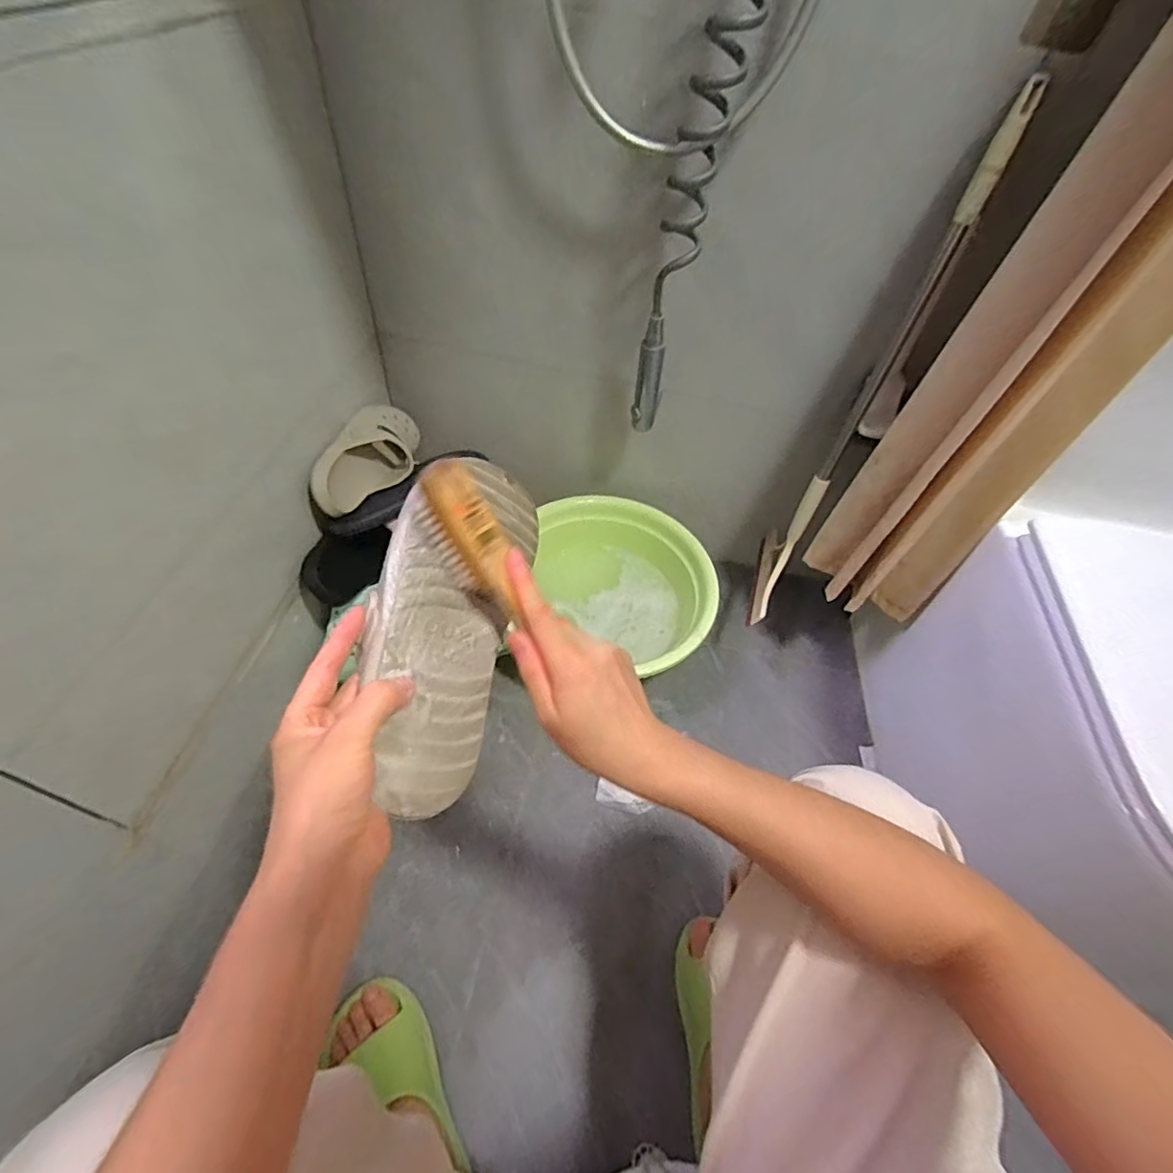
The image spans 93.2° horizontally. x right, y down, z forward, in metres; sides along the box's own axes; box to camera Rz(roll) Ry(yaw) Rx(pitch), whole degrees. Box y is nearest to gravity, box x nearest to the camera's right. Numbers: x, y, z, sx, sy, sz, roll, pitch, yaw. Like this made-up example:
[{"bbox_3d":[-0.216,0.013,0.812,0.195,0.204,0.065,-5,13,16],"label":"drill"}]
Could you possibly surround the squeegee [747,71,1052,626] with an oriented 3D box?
[{"bbox_3d":[0.330,-0.199,0.704,0.054,0.620,0.245,27,54,16],"label":"squeegee"}]

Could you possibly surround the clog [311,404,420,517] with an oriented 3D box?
[{"bbox_3d":[-0.317,-0.189,0.838,0.089,0.094,0.241,11,51,3],"label":"clog"}]

